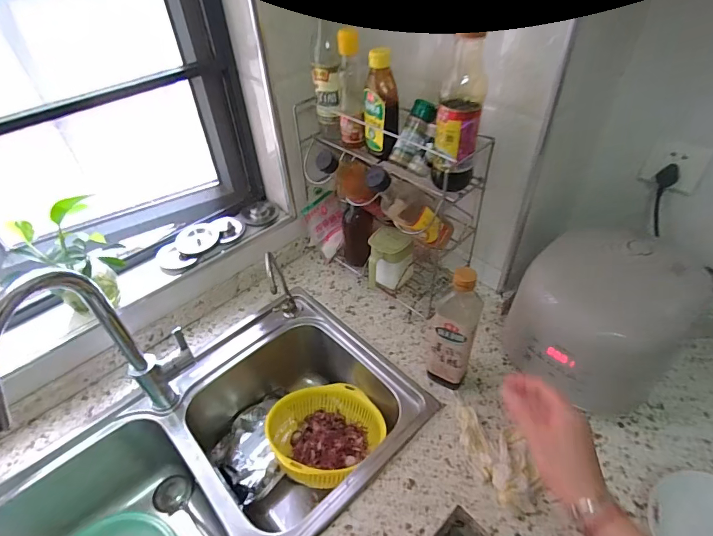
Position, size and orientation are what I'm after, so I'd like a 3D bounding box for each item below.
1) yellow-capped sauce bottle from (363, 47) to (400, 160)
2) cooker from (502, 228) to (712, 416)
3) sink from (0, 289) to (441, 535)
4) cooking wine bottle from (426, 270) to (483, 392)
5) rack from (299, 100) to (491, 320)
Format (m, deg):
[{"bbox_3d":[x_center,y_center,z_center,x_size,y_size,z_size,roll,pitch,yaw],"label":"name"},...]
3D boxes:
[{"bbox_3d":[0.040,-0.260,0.679,0.057,0.160,0.057,-2,43,1],"label":"yellow-capped sauce bottle"},{"bbox_3d":[0.384,0.092,0.673,0.219,0.215,0.208,-2,44,2],"label":"cooker"},{"bbox_3d":[-0.259,0.397,0.703,0.738,0.226,0.406,-35,52,-29],"label":"sink"},{"bbox_3d":[0.151,0.103,0.649,0.064,0.249,0.051,12,45,15],"label":"cooking wine bottle"},{"bbox_3d":[0.046,-0.111,0.812,0.343,0.348,0.158,32,54,32],"label":"rack"}]

